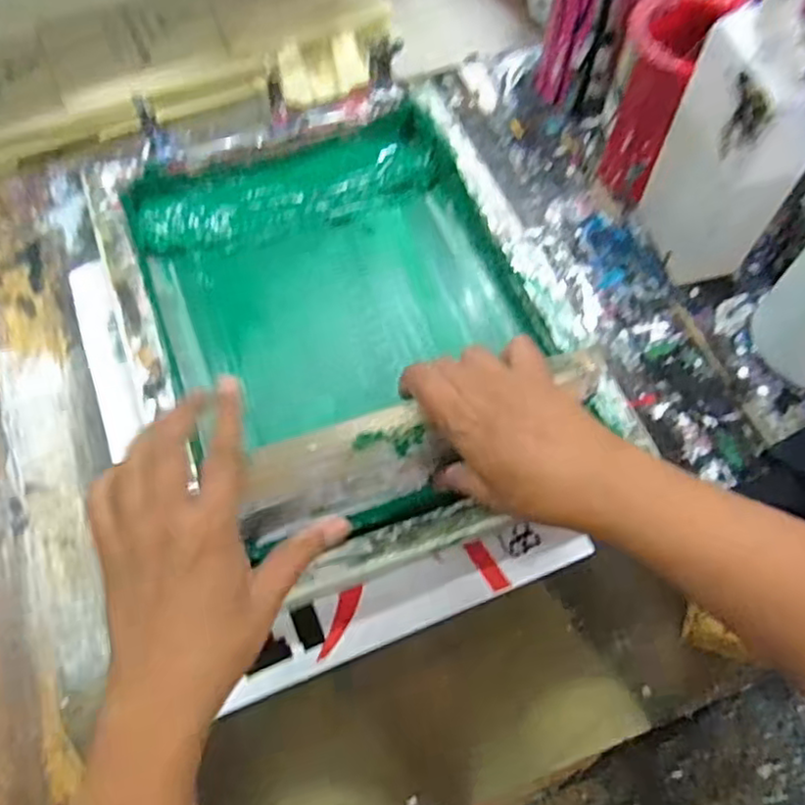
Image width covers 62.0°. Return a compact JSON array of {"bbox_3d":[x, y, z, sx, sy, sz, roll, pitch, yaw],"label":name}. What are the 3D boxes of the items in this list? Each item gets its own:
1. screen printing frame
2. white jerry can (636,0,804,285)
[{"bbox_3d":[-0.044,-0.084,0.588,0.366,0.048,0.423,-21,64,-10],"label":"screen printing frame"},{"bbox_3d":[0.257,-0.189,0.528,0.057,0.230,0.114,-14,63,-7],"label":"white jerry can"}]

